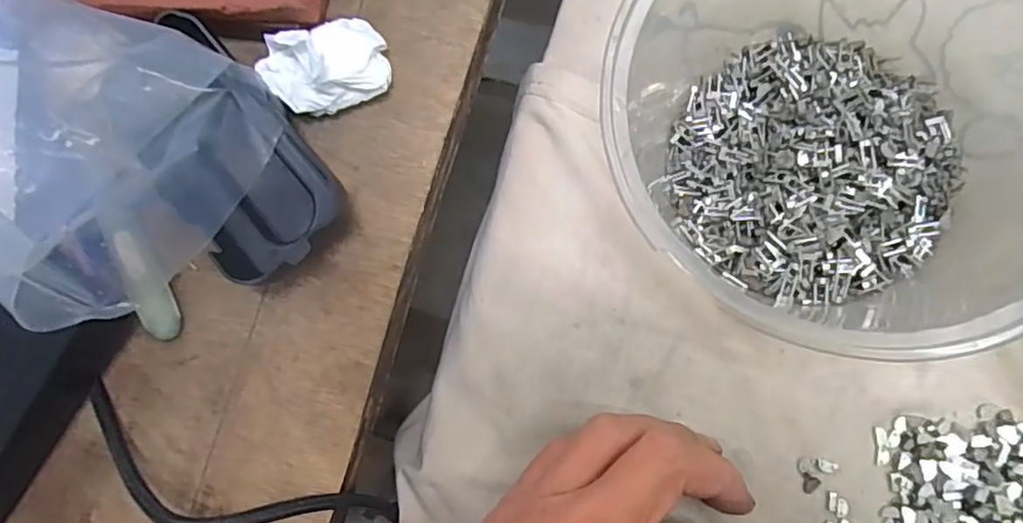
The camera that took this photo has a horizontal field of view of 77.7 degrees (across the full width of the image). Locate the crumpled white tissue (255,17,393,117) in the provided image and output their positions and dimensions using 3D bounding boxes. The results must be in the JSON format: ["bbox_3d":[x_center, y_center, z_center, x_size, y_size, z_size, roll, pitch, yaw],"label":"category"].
[{"bbox_3d":[-0.069,-0.073,0.237,0.044,0.025,0.032,-28,78,6],"label":"crumpled white tissue"}]

